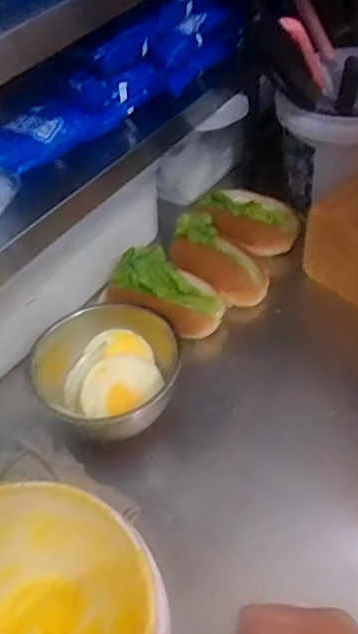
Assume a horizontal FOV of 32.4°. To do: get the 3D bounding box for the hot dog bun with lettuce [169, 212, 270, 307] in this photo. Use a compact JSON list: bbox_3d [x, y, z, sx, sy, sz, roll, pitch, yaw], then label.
[{"bbox_3d":[0.049,-0.078,0.861,0.078,0.050,0.173,-37,70,-24],"label":"hot dog bun with lettuce"}]

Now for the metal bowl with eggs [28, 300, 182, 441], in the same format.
[{"bbox_3d":[-0.079,0.068,0.716,0.158,0.088,0.144,-3,48,4],"label":"metal bowl with eggs"}]

